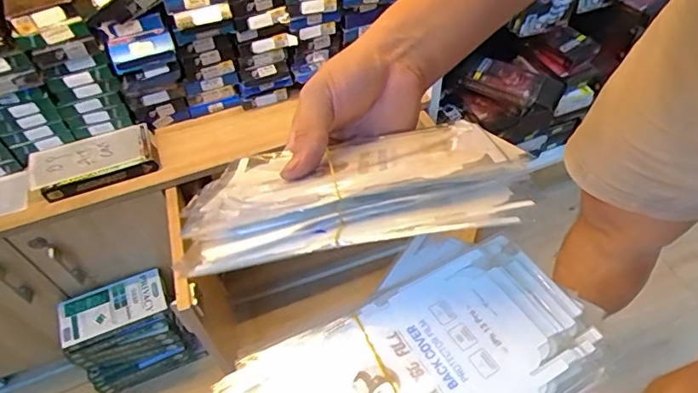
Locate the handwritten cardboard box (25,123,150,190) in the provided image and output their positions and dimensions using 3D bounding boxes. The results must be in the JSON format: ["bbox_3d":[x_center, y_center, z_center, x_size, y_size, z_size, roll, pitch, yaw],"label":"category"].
[{"bbox_3d":[-0.431,-0.063,0.834,0.192,0.025,0.077,-14,53,-8],"label":"handwritten cardboard box"}]

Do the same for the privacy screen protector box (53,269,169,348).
[{"bbox_3d":[-0.438,0.202,0.934,0.191,0.015,0.091,-22,55,-14],"label":"privacy screen protector box"}]

